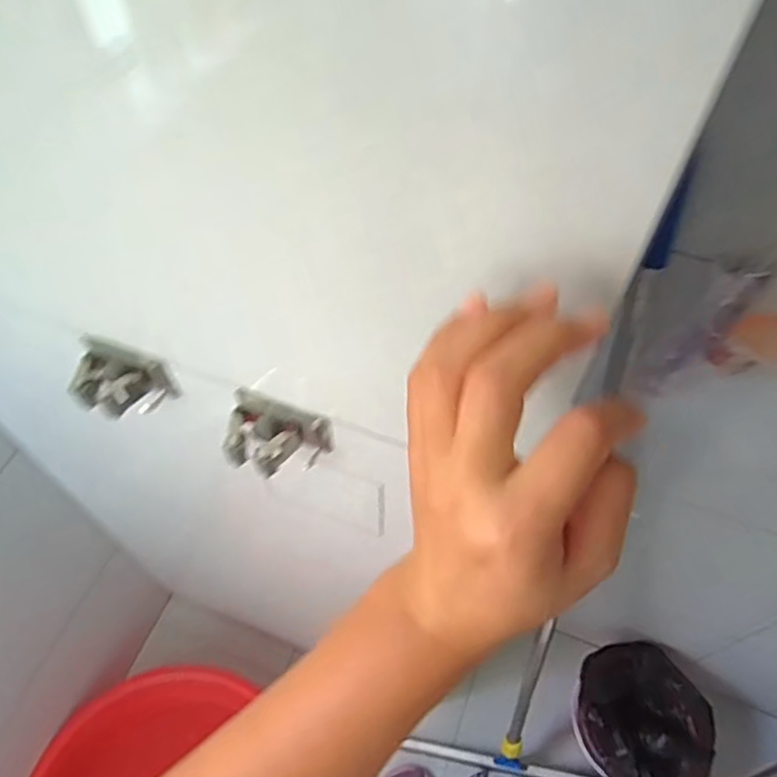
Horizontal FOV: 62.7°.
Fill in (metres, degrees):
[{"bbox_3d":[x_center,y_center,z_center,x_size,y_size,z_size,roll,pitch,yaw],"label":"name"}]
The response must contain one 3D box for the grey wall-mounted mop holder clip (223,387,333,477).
[{"bbox_3d":[-0.084,0.040,0.480,0.075,0.048,0.044,16,59,10],"label":"grey wall-mounted mop holder clip"}]

